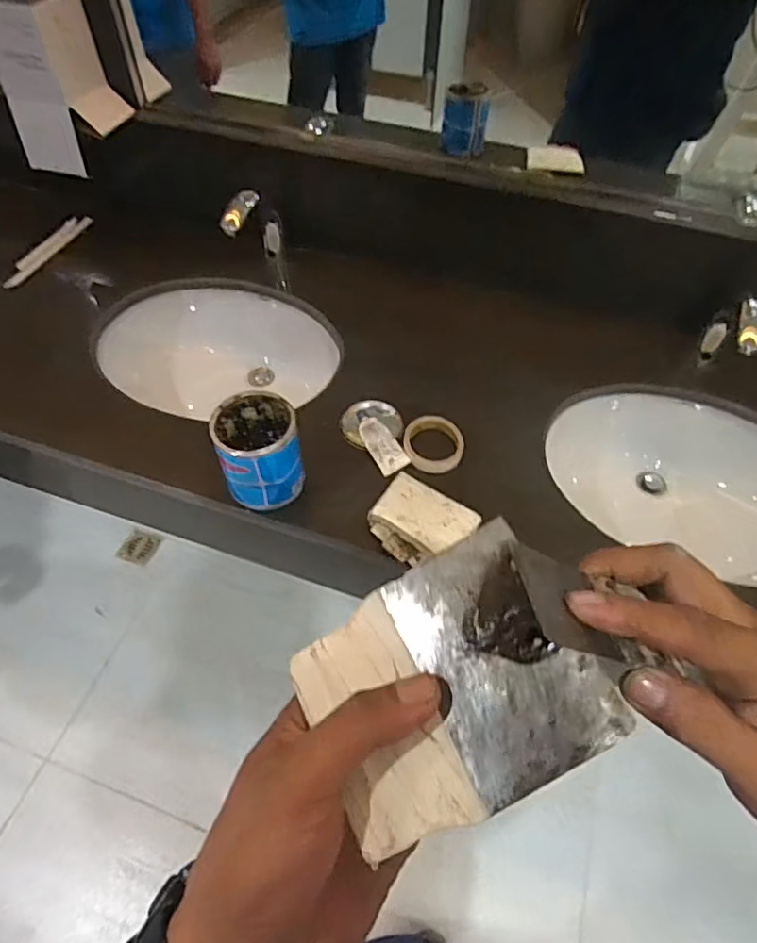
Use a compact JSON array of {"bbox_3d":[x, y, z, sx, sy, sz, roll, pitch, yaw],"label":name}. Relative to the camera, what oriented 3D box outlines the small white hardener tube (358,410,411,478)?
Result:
[{"bbox_3d":[0.001,-0.047,0.859,0.045,0.016,0.114,-25,58,-18],"label":"small white hardener tube"}]

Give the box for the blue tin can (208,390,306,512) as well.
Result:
[{"bbox_3d":[-0.158,-0.027,0.777,0.102,0.114,0.111,1,54,-1],"label":"blue tin can"}]

